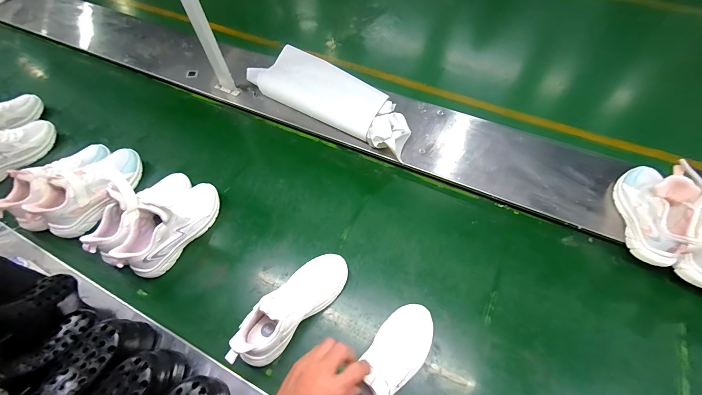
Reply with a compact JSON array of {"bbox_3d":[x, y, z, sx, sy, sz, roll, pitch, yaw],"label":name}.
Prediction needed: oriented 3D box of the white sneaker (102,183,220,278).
[{"bbox_3d":[-0.401,0.053,0.649,0.078,0.128,0.238,31,63,16],"label":"white sneaker"}]

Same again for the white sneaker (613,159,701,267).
[{"bbox_3d":[0.656,0.013,0.621,0.092,0.128,0.221,11,59,5],"label":"white sneaker"}]

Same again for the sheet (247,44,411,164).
[{"bbox_3d":[-0.060,-0.270,0.834,0.498,0.106,0.167,29,62,15],"label":"sheet"}]

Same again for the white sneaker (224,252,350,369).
[{"bbox_3d":[-0.110,0.199,0.565,0.080,0.110,0.249,40,66,20],"label":"white sneaker"}]

